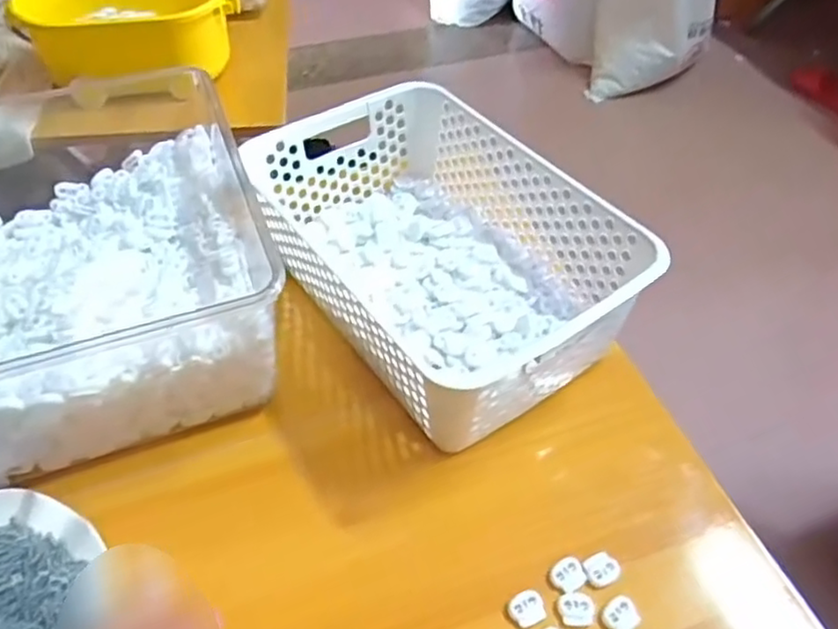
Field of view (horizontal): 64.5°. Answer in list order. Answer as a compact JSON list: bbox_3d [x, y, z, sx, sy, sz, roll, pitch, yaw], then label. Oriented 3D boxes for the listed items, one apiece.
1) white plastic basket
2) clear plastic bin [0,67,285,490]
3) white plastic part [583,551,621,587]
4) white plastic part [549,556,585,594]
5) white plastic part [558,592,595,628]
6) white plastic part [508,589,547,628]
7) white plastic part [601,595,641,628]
[{"bbox_3d":[0.014,-0.052,0.551,0.189,0.118,0.297,-29,55,-24],"label":"white plastic basket"},{"bbox_3d":[-0.279,-0.023,0.506,0.318,0.138,0.272,-17,51,-15],"label":"clear plastic bin"},{"bbox_3d":[0.118,0.165,0.429,0.021,0.006,0.020,-18,51,-16],"label":"white plastic part"},{"bbox_3d":[0.096,0.168,0.427,0.022,0.005,0.020,-17,51,-15],"label":"white plastic part"},{"bbox_3d":[0.098,0.181,0.410,0.021,0.004,0.019,-4,49,-4],"label":"white plastic part"},{"bbox_3d":[0.067,0.183,0.413,0.022,0.004,0.020,-17,51,-15],"label":"white plastic part"},{"bbox_3d":[0.124,0.186,0.410,0.020,0.006,0.019,-29,55,-23],"label":"white plastic part"}]

